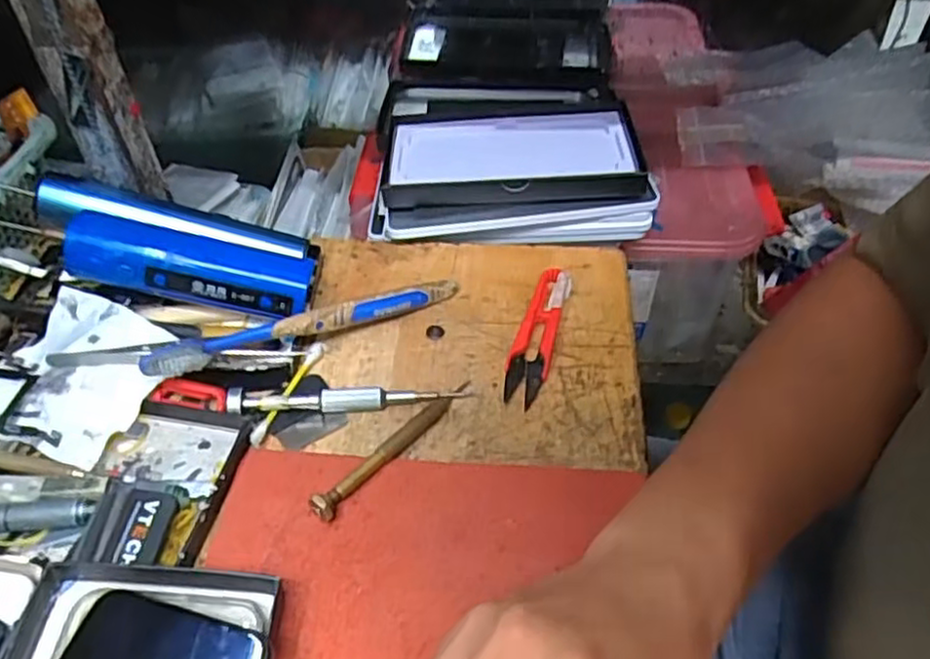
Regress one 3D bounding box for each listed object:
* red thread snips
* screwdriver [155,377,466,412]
[{"bbox_3d":[0.044,0.000,0.422,0.023,0.014,0.102,12,48,12],"label":"red thread snips"},{"bbox_3d":[-0.083,0.035,0.382,0.163,0.011,0.019,-4,47,-3],"label":"screwdriver"}]

